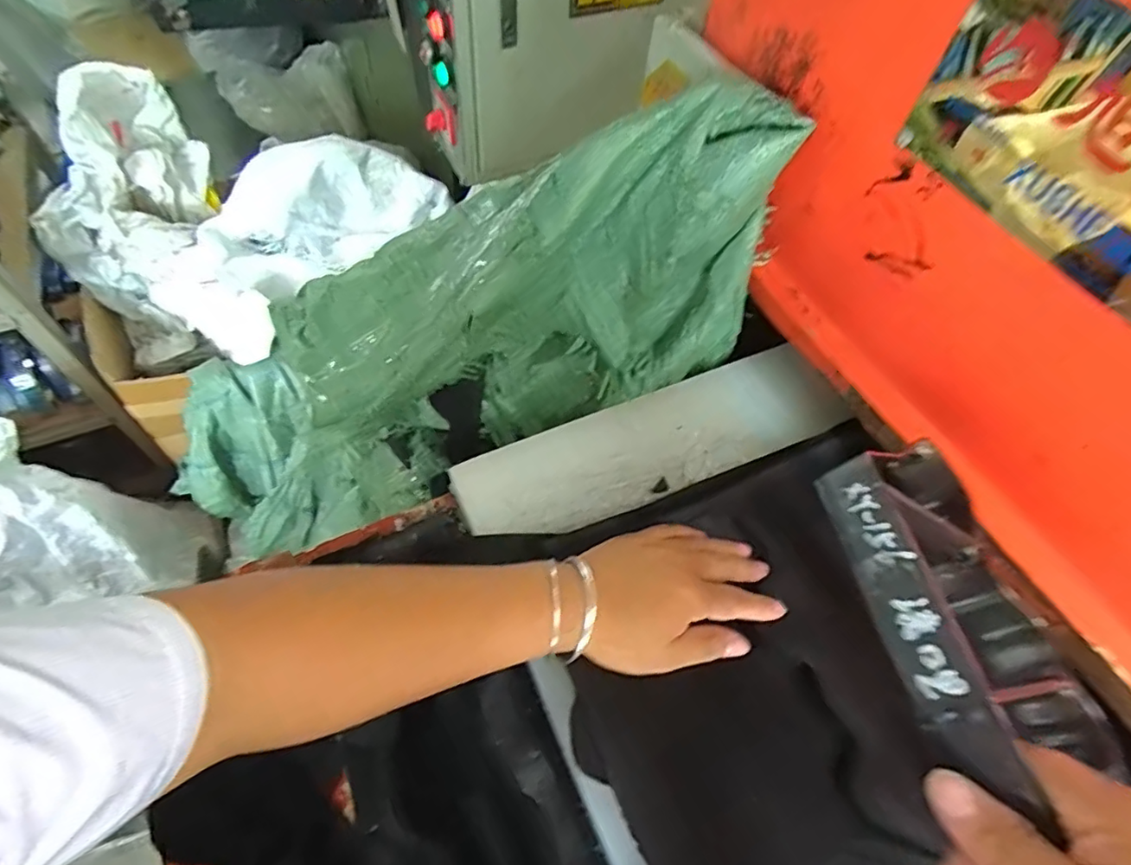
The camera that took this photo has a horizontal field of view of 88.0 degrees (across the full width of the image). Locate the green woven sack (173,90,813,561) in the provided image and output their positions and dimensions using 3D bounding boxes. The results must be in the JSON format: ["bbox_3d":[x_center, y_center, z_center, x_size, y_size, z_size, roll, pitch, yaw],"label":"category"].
[{"bbox_3d":[-0.080,-0.091,0.555,0.591,0.211,0.194,-27,60,13],"label":"green woven sack"}]

